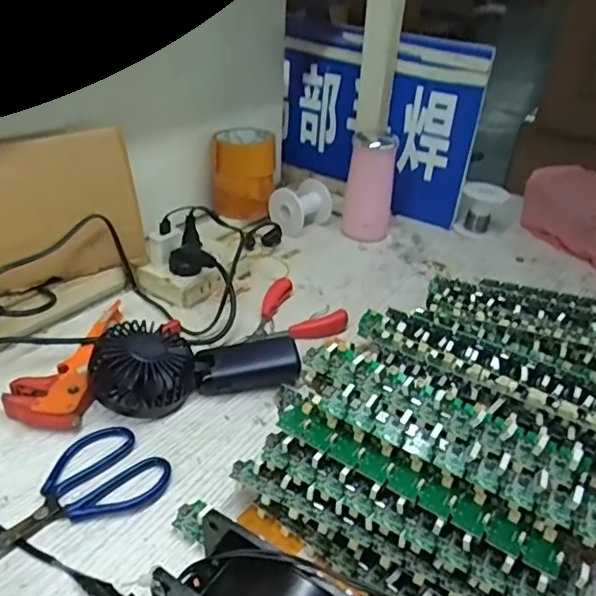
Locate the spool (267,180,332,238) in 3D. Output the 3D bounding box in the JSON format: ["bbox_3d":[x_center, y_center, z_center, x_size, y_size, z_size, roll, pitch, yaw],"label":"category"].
[{"bbox_3d":[0.004,-0.125,0.802,0.076,0.061,0.068,-23,42,-35],"label":"spool"}]

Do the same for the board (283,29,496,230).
[{"bbox_3d":[0.108,-0.251,0.838,0.301,0.250,0.020,22,37,25],"label":"board"}]

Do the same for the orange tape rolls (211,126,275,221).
[{"bbox_3d":[-0.078,-0.176,0.810,0.085,0.105,0.093,0,33,-7],"label":"orange tape rolls"}]

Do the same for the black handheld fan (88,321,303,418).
[{"bbox_3d":[-0.093,0.055,0.523,0.182,0.056,0.087,-7,35,-17],"label":"black handheld fan"}]

